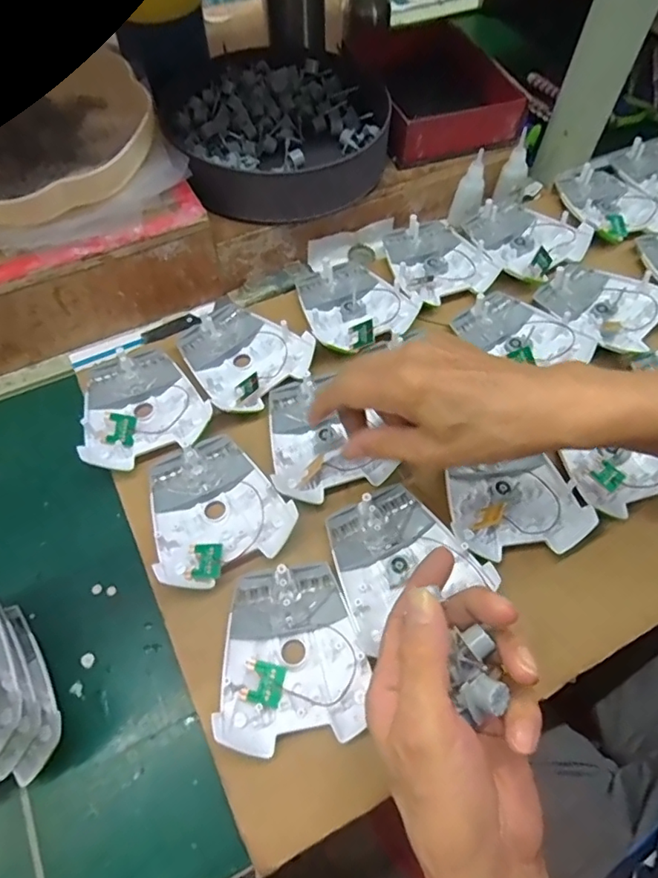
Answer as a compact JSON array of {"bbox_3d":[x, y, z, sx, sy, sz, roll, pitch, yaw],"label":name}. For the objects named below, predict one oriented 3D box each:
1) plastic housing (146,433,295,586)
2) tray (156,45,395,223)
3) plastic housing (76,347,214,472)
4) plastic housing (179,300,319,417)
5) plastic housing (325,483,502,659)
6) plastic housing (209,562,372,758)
[{"bbox_3d":[-0.086,0.050,0.401,0.096,0.020,0.108,-23,64,-14],"label":"plastic housing"},{"bbox_3d":[-0.049,-0.311,0.541,0.213,0.063,0.199,1,61,-2],"label":"tray"},{"bbox_3d":[-0.156,-0.027,0.448,0.097,0.028,0.106,-22,64,-14],"label":"plastic housing"},{"bbox_3d":[-0.077,-0.076,0.469,0.095,0.018,0.105,-39,69,-21],"label":"plastic housing"},{"bbox_3d":[0.047,0.081,0.377,0.097,0.018,0.095,-25,62,-12],"label":"plastic housing"},{"bbox_3d":[-0.022,0.137,0.348,0.089,0.020,0.112,3,61,-1],"label":"plastic housing"}]

